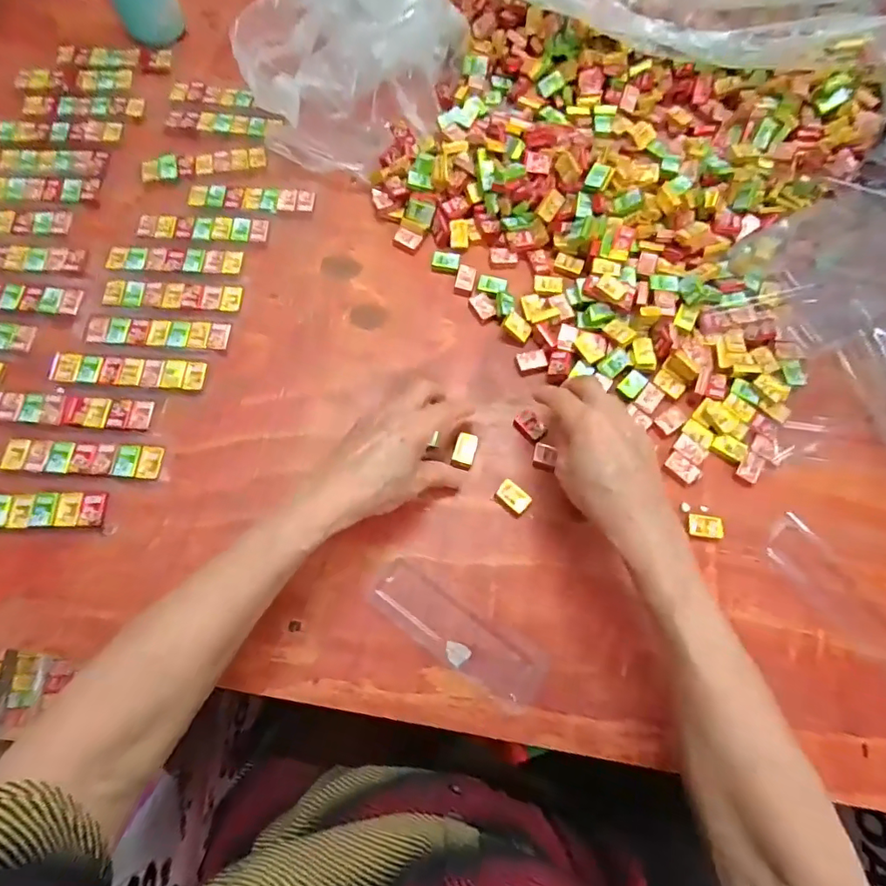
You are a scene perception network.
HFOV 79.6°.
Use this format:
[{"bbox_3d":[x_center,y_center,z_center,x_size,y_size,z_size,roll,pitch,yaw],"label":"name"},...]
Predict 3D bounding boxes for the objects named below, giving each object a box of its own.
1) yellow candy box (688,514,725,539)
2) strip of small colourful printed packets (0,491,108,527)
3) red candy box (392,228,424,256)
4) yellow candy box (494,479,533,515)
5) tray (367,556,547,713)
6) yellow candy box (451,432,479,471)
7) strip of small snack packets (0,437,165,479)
[{"bbox_3d":[0.202,0.065,0.411,0.027,0.008,0.017,8,69,0],"label":"yellow candy box"},{"bbox_3d":[-0.312,0.050,0.392,0.120,0.008,0.025,-1,70,-3],"label":"strip of small colourful printed packets"},{"bbox_3d":[-0.034,-0.190,0.499,0.026,0.006,0.019,23,70,6],"label":"red candy box"},{"bbox_3d":[0.055,0.043,0.415,0.026,0.010,0.016,39,72,11],"label":"yellow candy box"},{"bbox_3d":[0.009,0.135,0.378,0.132,0.007,0.042,32,71,9],"label":"tray"},{"bbox_3d":[0.018,0.007,0.428,0.017,0.010,0.027,15,70,3],"label":"yellow candy box"},{"bbox_3d":[-0.278,0.012,0.409,0.120,0.005,0.026,4,69,-1],"label":"strip of small snack packets"}]

